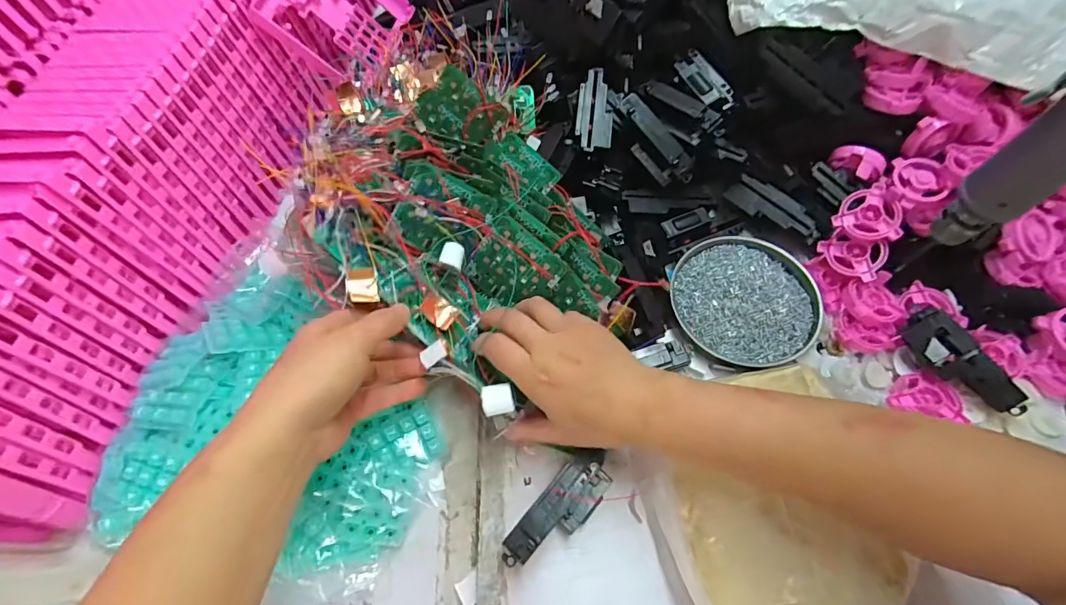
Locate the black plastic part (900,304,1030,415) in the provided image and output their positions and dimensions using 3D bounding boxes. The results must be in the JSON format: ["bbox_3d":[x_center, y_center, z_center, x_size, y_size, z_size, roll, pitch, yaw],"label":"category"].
[{"bbox_3d":[0.365,0.052,0.394,0.030,0.042,0.101,-29,66,-12],"label":"black plastic part"}]

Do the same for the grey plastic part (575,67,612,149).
[{"bbox_3d":[0.062,-0.199,0.476,0.035,0.006,0.092,1,77,2],"label":"grey plastic part"}]

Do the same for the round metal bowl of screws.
[{"bbox_3d":[0.204,-0.008,0.445,0.131,0.037,0.131,1,63,2],"label":"round metal bowl of screws"}]

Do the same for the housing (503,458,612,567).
[{"bbox_3d":[0.020,0.167,0.365,0.036,0.033,0.099,39,71,19],"label":"housing"}]

